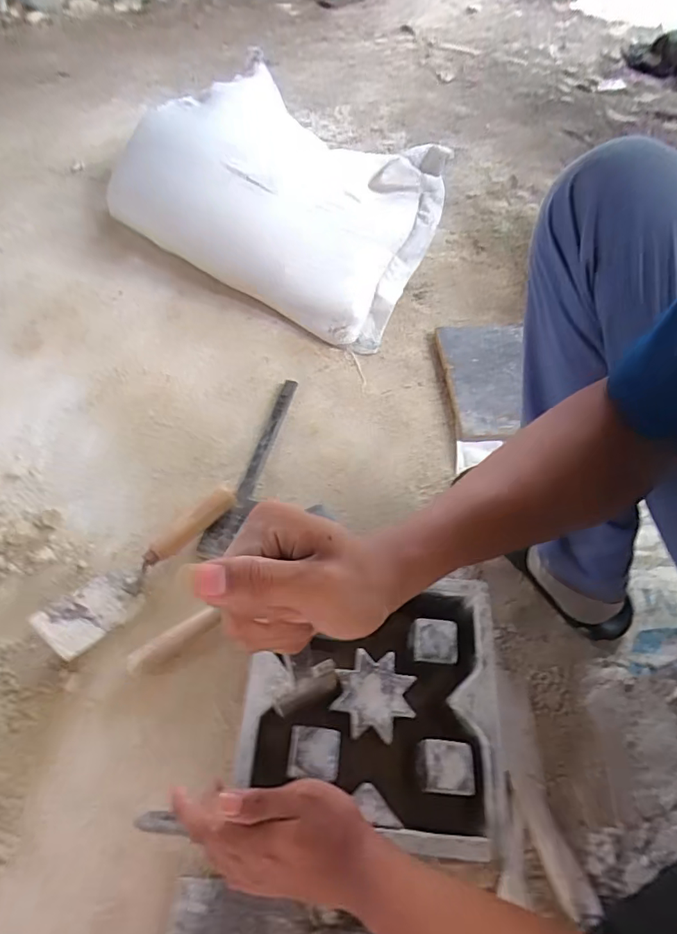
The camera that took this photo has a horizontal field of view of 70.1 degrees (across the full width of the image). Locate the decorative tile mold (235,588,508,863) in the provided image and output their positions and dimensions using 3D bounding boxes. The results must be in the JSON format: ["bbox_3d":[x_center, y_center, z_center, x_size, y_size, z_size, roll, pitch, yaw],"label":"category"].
[{"bbox_3d":[0.033,0.208,0.450,0.222,0.027,0.215,8,58,2],"label":"decorative tile mold"}]

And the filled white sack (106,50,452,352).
[{"bbox_3d":[-0.063,-0.582,0.955,0.592,0.244,0.556,31,62,16],"label":"filled white sack"}]

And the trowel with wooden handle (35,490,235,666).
[{"bbox_3d":[-0.241,0.114,0.604,0.066,0.054,0.259,33,62,17],"label":"trowel with wooden handle"}]

